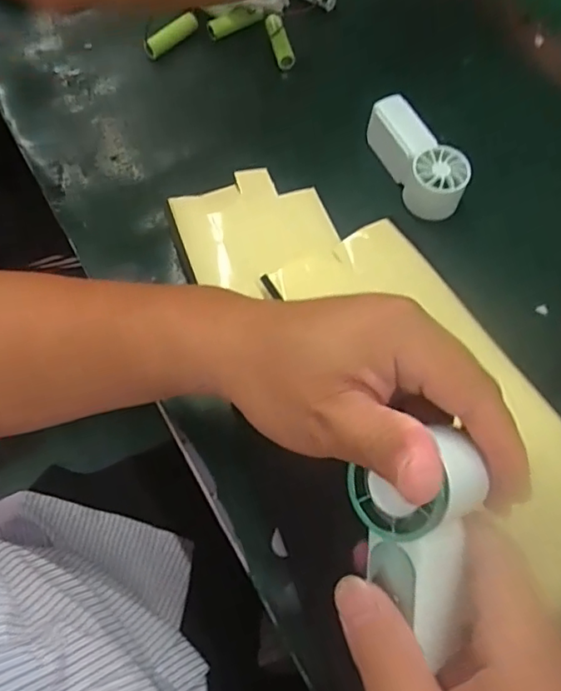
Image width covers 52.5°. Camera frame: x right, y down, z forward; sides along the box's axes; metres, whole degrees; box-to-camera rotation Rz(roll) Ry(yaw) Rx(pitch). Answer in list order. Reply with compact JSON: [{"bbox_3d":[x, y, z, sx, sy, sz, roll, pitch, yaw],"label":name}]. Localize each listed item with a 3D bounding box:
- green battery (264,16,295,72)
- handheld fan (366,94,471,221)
[{"bbox_3d":[-0.001,-0.253,0.469,0.016,0.013,0.050,-12,65,-8],"label":"green battery"},{"bbox_3d":[0.097,-0.135,0.408,0.037,0.033,0.092,-21,67,-12],"label":"handheld fan"}]

